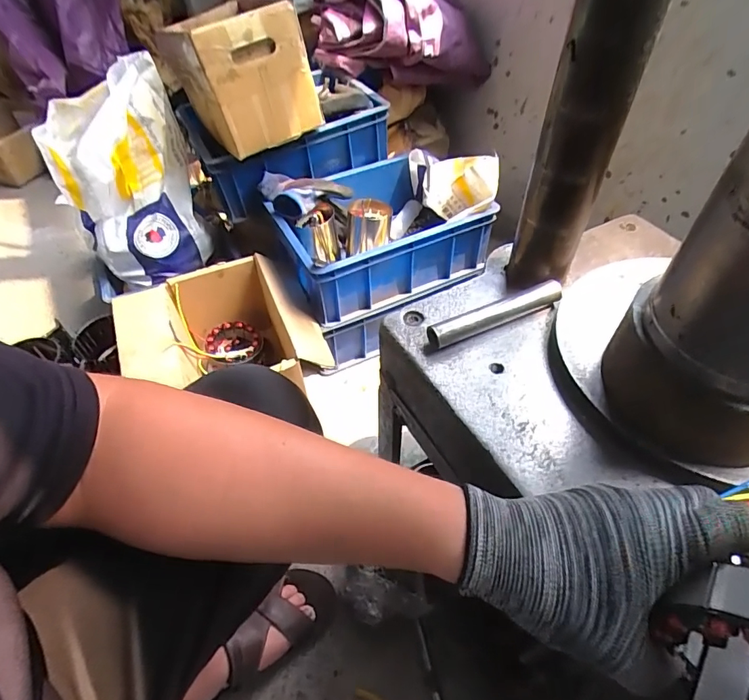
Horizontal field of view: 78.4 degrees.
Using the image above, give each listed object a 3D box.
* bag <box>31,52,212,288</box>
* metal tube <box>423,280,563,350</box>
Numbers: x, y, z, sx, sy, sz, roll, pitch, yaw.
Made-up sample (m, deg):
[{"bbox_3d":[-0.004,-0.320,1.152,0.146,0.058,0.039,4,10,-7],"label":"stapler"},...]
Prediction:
[{"bbox_3d":[-0.471,-0.330,0.904,0.250,0.371,0.164,-37,58,-26],"label":"bag"},{"bbox_3d":[0.124,-0.037,0.466,0.152,0.021,0.019,-21,52,-15],"label":"metal tube"}]

